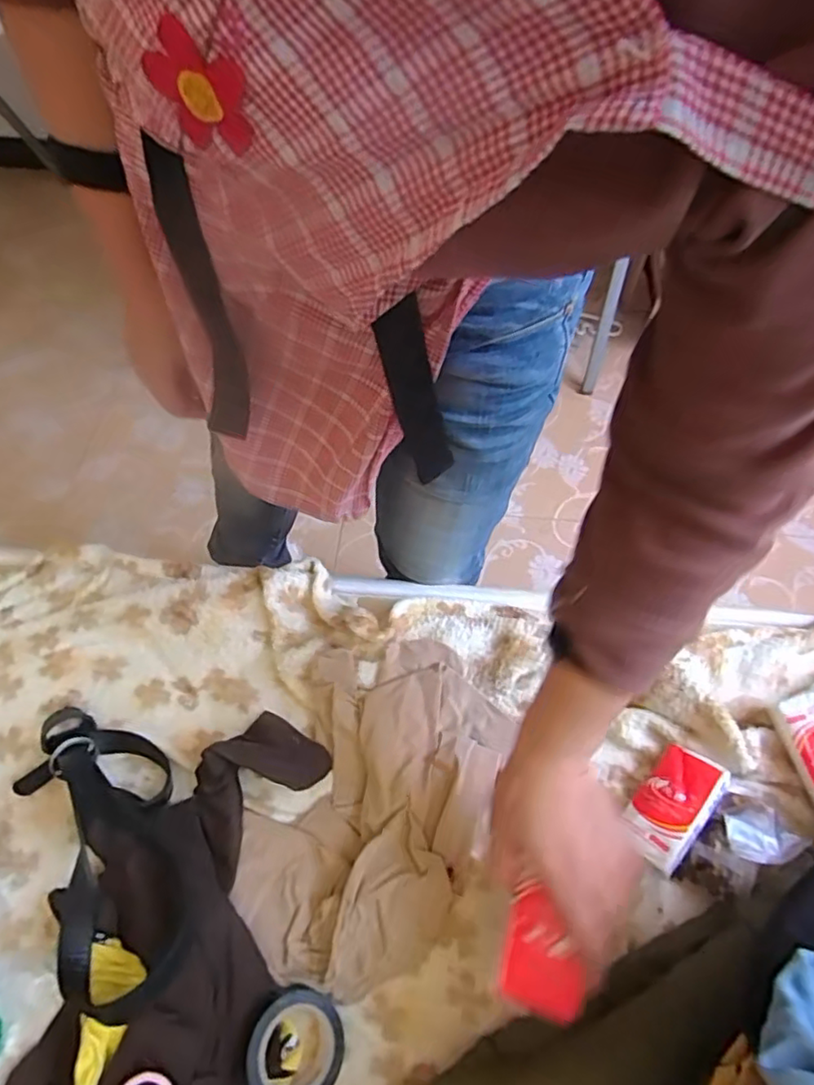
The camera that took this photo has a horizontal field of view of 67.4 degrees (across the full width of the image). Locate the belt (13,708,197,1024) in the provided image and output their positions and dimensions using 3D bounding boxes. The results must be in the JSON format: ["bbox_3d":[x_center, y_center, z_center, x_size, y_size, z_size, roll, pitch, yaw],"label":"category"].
[{"bbox_3d":[-0.239,0.242,0.495,0.107,0.051,0.249,-30,51,-16],"label":"belt"}]

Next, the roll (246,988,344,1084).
[{"bbox_3d":[-0.080,0.359,0.433,0.065,0.027,0.069,19,48,-22],"label":"roll"}]

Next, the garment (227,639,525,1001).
[{"bbox_3d":[-0.029,0.218,0.527,0.185,0.027,0.276,21,62,12],"label":"garment"}]

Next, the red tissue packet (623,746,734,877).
[{"bbox_3d":[0.221,0.220,0.513,0.052,0.025,0.096,22,64,45],"label":"red tissue packet"}]

